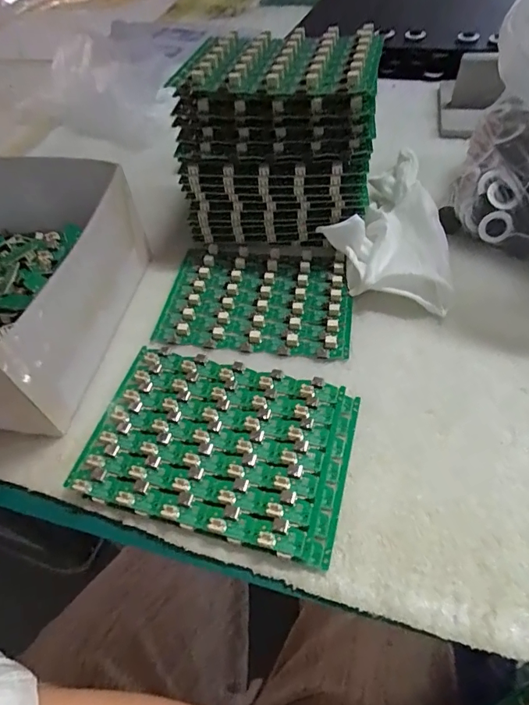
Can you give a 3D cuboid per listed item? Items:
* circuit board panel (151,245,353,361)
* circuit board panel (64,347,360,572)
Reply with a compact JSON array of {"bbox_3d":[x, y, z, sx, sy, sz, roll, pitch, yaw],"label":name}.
[{"bbox_3d":[-0.004,-0.051,0.376,0.153,0.008,0.122,4,54,8],"label":"circuit board panel"},{"bbox_3d":[-0.028,0.058,0.290,0.168,0.015,0.117,10,55,12],"label":"circuit board panel"}]

